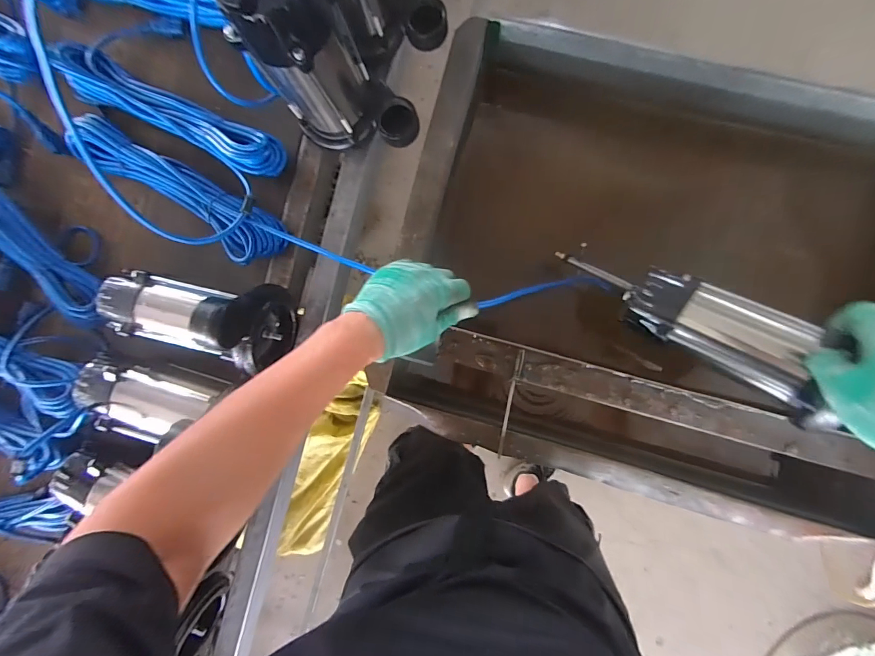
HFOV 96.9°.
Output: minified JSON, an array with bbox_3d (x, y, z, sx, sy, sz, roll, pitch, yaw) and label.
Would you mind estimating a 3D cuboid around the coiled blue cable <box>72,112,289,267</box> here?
[{"bbox_3d":[-0.361,-0.189,0.538,0.319,0.044,0.072,31,93,4],"label":"coiled blue cable"}]

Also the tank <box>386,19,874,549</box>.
[{"bbox_3d":[0.357,-0.092,0.679,0.750,0.332,0.649,17,92,5],"label":"tank"}]

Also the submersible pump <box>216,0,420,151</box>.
[{"bbox_3d":[-0.112,-0.282,0.426,0.137,0.223,0.108,31,93,4],"label":"submersible pump"}]

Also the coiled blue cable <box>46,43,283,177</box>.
[{"bbox_3d":[-0.372,-0.295,0.535,0.341,0.039,0.064,27,93,5],"label":"coiled blue cable"}]

